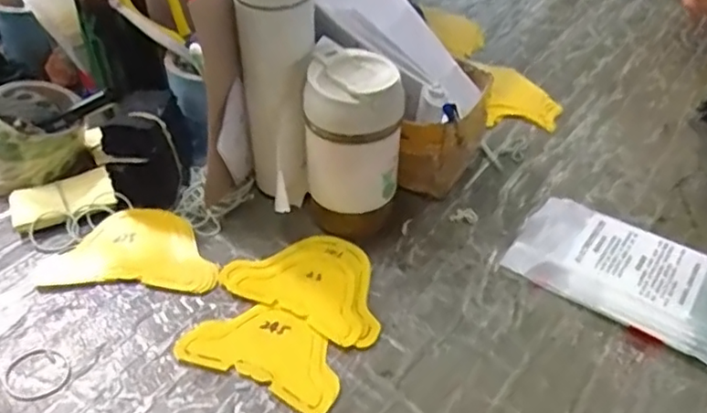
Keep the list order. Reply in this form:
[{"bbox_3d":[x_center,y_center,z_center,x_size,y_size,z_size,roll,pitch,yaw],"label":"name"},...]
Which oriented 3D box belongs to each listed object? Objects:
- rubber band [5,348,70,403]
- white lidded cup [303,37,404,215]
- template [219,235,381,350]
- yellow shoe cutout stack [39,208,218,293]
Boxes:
[{"bbox_3d":[-0.239,0.127,0.480,0.045,0.004,0.049,-27,49,-28],"label":"rubber band"},{"bbox_3d":[-0.001,-0.052,0.560,0.079,0.156,0.075,3,39,-3],"label":"white lidded cup"},{"bbox_3d":[-0.031,0.062,0.550,0.143,0.004,0.096,22,46,23],"label":"template"},{"bbox_3d":[-0.196,0.038,0.576,0.151,0.017,0.087,2,42,1],"label":"yellow shoe cutout stack"}]

